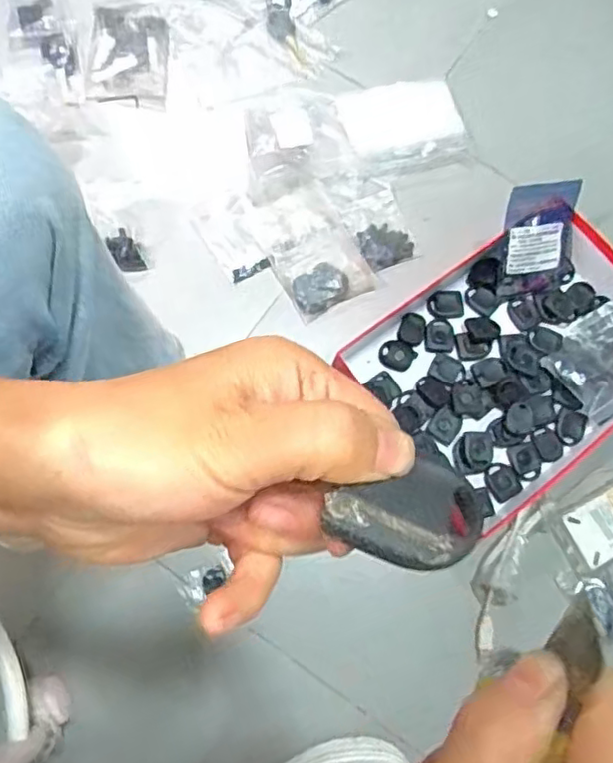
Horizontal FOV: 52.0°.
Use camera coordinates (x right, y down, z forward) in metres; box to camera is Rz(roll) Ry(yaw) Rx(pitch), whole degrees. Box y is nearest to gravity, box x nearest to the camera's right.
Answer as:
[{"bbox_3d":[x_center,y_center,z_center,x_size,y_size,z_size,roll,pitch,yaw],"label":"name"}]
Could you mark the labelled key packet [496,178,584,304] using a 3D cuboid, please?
[{"bbox_3d":[0.254,-0.154,0.690,0.087,0.010,0.121,-9,119,-16],"label":"labelled key packet"}]

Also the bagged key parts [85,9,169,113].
[{"bbox_3d":[-0.213,-0.389,0.751,0.090,0.017,0.123,2,75,-4],"label":"bagged key parts"}]

